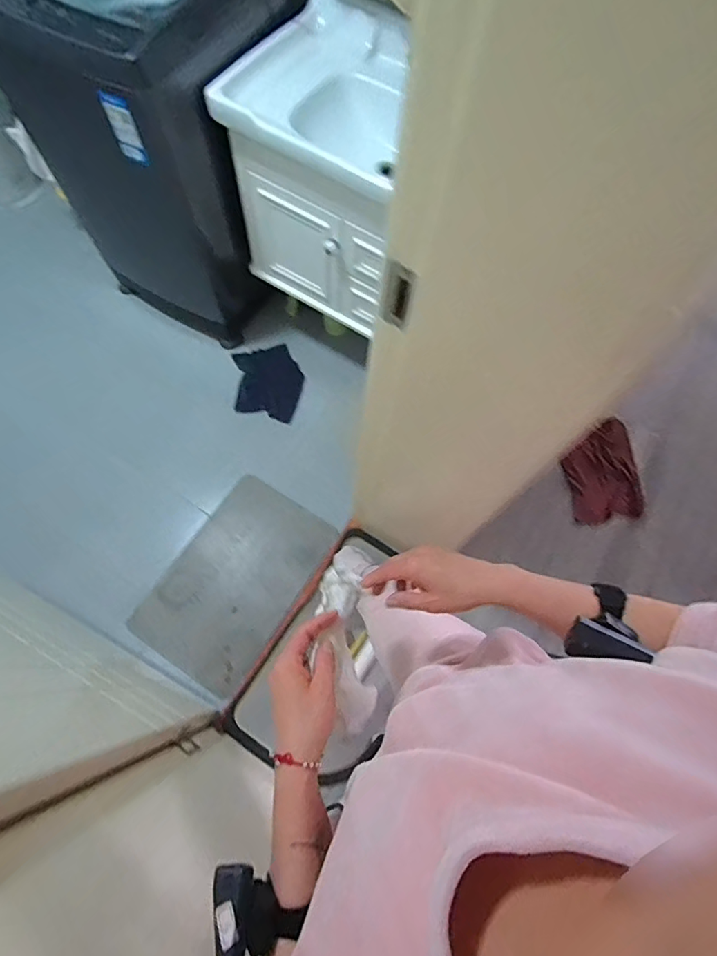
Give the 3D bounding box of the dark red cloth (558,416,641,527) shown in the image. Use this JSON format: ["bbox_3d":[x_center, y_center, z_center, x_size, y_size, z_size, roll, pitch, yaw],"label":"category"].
[{"bbox_3d":[0.823,-0.022,1.587,0.245,0.024,0.331,-7,77,-5],"label":"dark red cloth"}]

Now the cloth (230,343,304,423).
[{"bbox_3d":[-0.321,-0.344,1.689,0.234,0.026,0.292,-7,74,-4],"label":"cloth"}]

